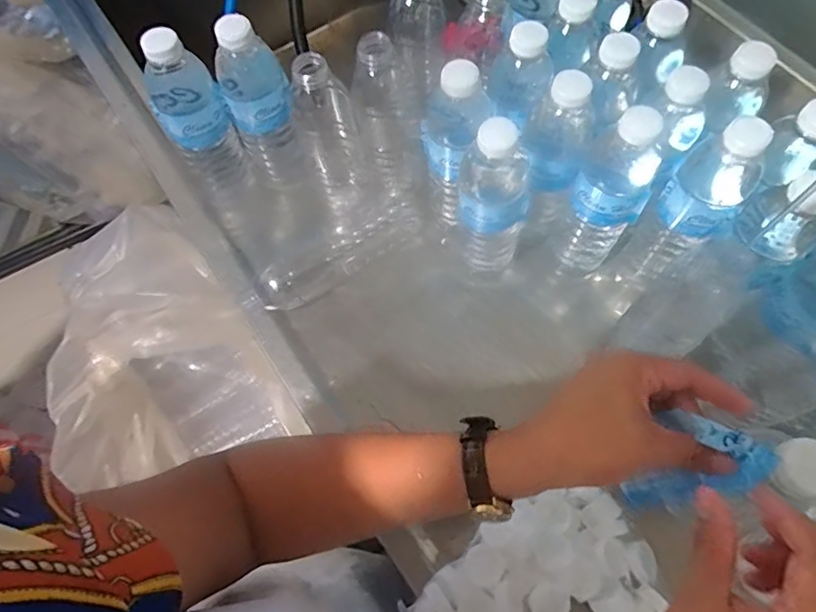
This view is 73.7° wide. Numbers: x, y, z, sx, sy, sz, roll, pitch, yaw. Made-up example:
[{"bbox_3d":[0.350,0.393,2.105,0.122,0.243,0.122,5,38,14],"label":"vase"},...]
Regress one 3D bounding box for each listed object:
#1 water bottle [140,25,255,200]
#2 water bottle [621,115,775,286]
[{"bbox_3d":[-0.214,-0.183,0.558,0.065,0.194,0.054,-26,69,-10],"label":"water bottle"},{"bbox_3d":[0.258,-0.088,0.496,0.060,0.196,0.056,36,72,15],"label":"water bottle"}]

